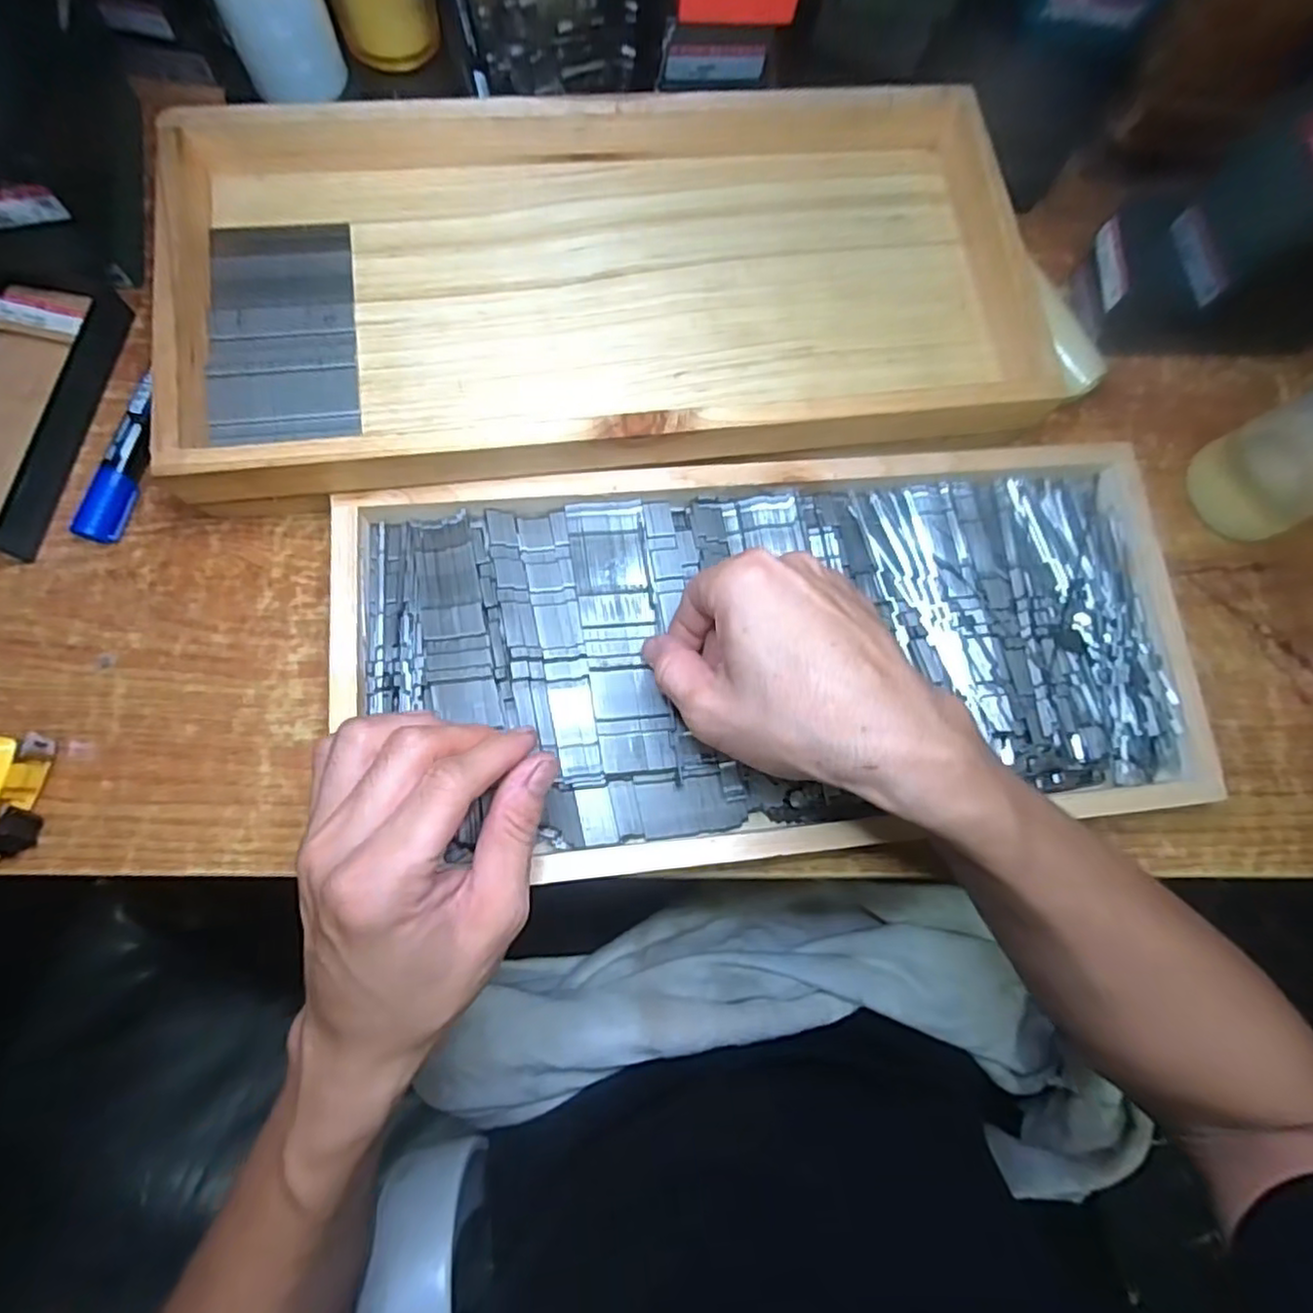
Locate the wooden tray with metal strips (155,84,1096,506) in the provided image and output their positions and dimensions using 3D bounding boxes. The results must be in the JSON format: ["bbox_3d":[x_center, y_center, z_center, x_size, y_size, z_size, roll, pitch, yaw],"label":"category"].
[{"bbox_3d":[-0.014,-0.196,0.344,0.436,0.038,0.216,-7,78,-7],"label":"wooden tray with metal strips"}]

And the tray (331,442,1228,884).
[{"bbox_3d":[0.062,-0.003,0.342,0.421,0.031,0.205,-1,84,-5],"label":"tray"}]

